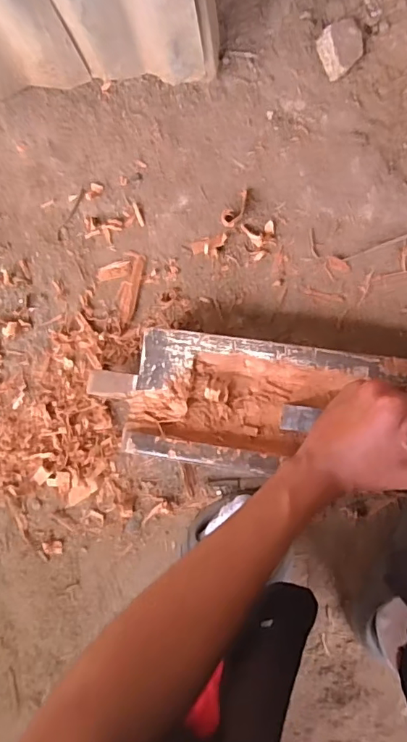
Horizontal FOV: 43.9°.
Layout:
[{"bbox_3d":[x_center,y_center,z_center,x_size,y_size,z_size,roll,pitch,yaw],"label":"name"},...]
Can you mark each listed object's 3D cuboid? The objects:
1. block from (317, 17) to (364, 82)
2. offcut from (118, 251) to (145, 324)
[{"bbox_3d":[0.161,-0.369,0.574,0.058,0.024,0.051,-29,86,6],"label":"block"},{"bbox_3d":[-0.089,-0.100,0.607,0.024,0.005,0.083,13,91,7],"label":"offcut"}]

